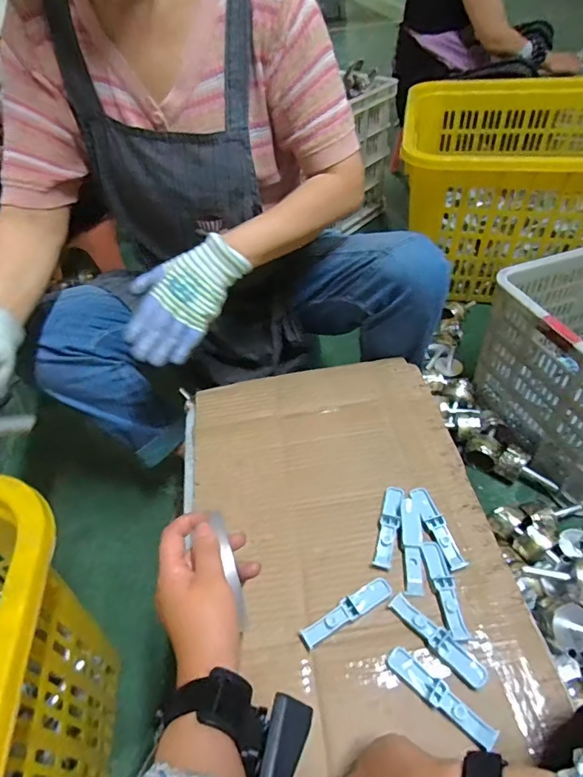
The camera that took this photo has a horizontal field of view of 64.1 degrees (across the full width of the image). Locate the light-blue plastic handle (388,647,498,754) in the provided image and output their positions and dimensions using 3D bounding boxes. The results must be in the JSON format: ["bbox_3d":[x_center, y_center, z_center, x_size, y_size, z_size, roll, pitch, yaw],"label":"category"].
[{"bbox_3d":[0.130,0.268,0.409,0.100,0.005,0.021,29,56,29],"label":"light-blue plastic handle"}]

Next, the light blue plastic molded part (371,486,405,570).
[{"bbox_3d":[0.109,0.151,0.518,0.021,0.006,0.097,10,48,15],"label":"light blue plastic molded part"}]

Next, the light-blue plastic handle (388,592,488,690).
[{"bbox_3d":[0.138,0.233,0.439,0.025,0.006,0.098,-33,52,-23],"label":"light-blue plastic handle"}]

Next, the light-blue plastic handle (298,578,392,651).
[{"bbox_3d":[0.055,0.220,0.459,0.101,0.012,0.021,-26,50,-18],"label":"light-blue plastic handle"}]

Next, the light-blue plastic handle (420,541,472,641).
[{"bbox_3d":[0.156,0.203,0.474,0.022,0.010,0.096,-9,46,-3],"label":"light-blue plastic handle"}]

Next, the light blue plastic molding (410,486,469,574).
[{"bbox_3d":[0.162,0.155,0.520,0.024,0.014,0.096,-13,47,-7],"label":"light blue plastic molding"}]

